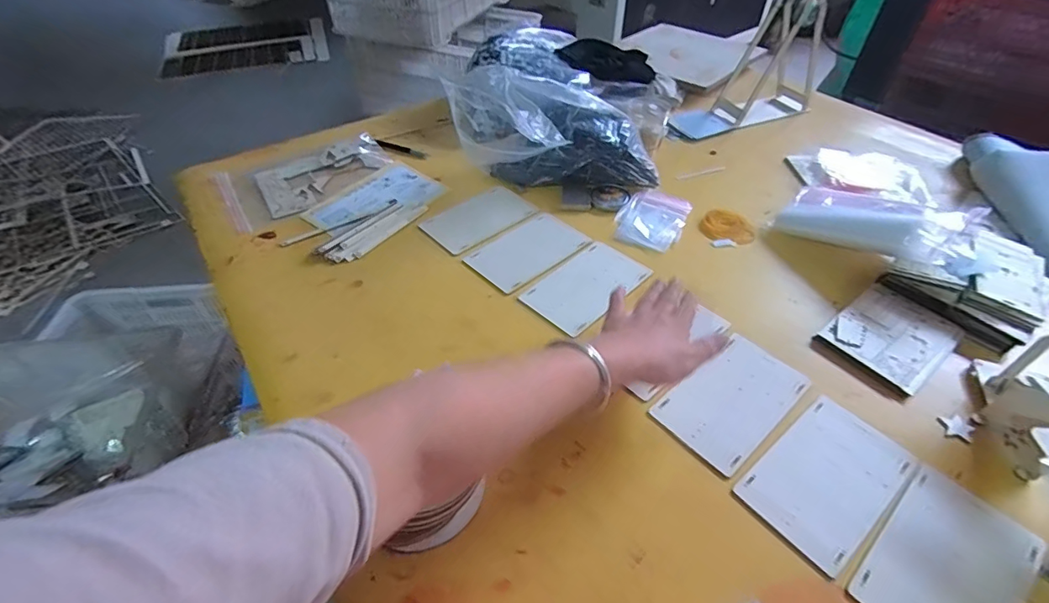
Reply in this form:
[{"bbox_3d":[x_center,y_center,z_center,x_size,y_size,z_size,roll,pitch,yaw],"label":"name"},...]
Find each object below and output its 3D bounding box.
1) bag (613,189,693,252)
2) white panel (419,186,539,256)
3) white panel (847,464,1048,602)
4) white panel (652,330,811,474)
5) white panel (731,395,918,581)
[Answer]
[{"bbox_3d":[0.198,-0.132,0.758,0.097,0.012,0.142,19,48,18],"label":"bag"},{"bbox_3d":[-0.066,-0.135,0.767,0.171,0.010,0.091,-30,52,-26],"label":"white panel"},{"bbox_3d":[0.358,0.223,0.414,0.165,0.004,0.099,-32,53,-28],"label":"white panel"},{"bbox_3d":[0.227,0.104,0.535,0.167,0.004,0.096,-32,53,-28],"label":"white panel"},{"bbox_3d":[0.290,0.167,0.472,0.167,0.004,0.099,-30,53,-27],"label":"white panel"}]

